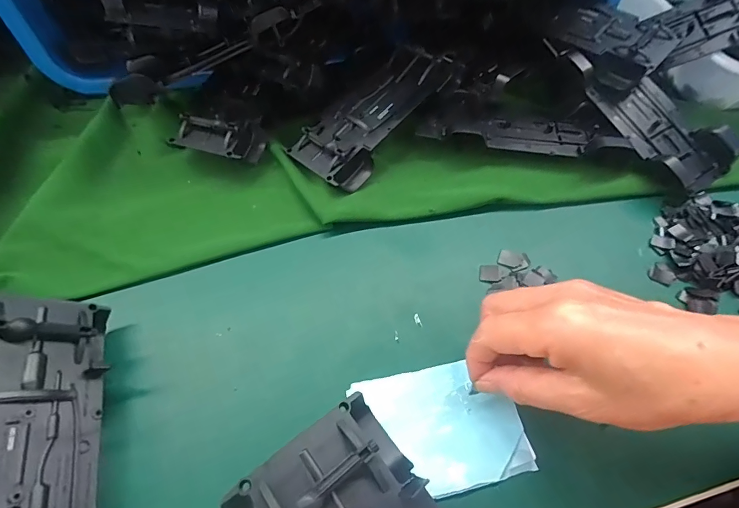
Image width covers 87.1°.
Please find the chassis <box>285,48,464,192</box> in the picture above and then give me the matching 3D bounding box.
[{"bbox_3d":[0.010,-0.133,0.347,0.066,0.028,0.169,40,69,15],"label":"chassis"}]

